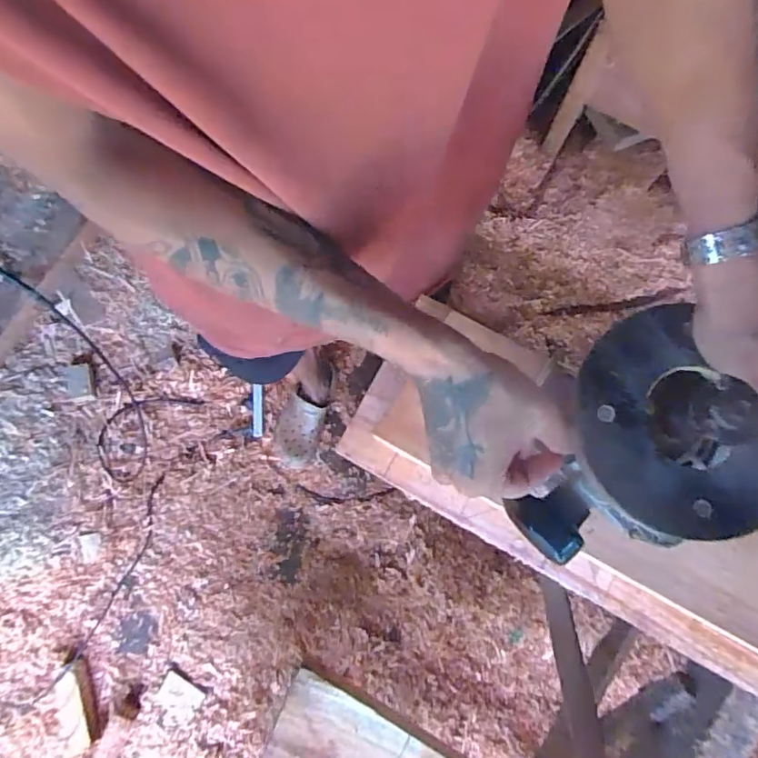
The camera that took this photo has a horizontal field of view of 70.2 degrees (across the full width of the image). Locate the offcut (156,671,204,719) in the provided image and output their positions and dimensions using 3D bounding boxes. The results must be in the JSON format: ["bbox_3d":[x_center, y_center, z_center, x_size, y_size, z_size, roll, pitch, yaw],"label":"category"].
[{"bbox_3d":[-0.463,0.737,1.243,0.099,0.008,0.079,27,77,5],"label":"offcut"}]

